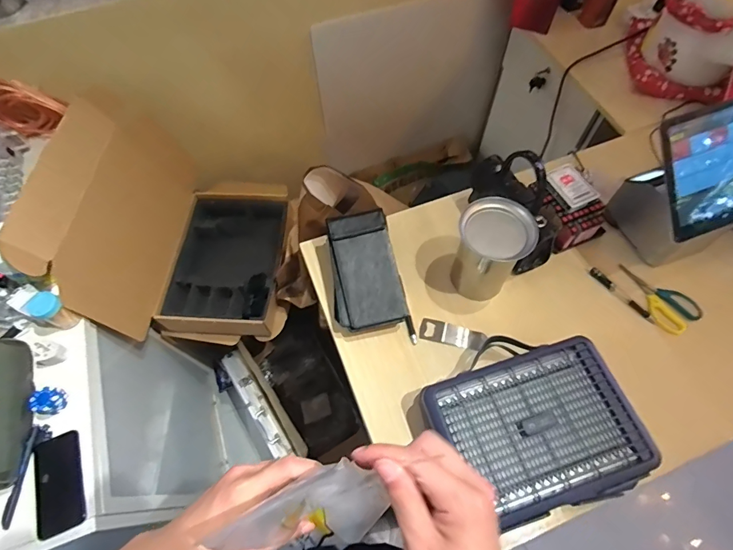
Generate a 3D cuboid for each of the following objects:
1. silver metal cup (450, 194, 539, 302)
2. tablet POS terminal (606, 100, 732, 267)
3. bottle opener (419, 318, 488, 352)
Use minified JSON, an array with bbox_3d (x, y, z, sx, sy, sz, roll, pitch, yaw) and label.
[{"bbox_3d":[0.207,-0.037,0.705,0.111,0.171,0.102,19,65,12],"label":"silver metal cup"},{"bbox_3d":[0.561,-0.146,0.701,0.272,0.272,0.165,-23,64,-9],"label":"tablet POS terminal"},{"bbox_3d":[0.149,0.104,0.718,0.110,0.008,0.036,11,80,18],"label":"bottle opener"}]

